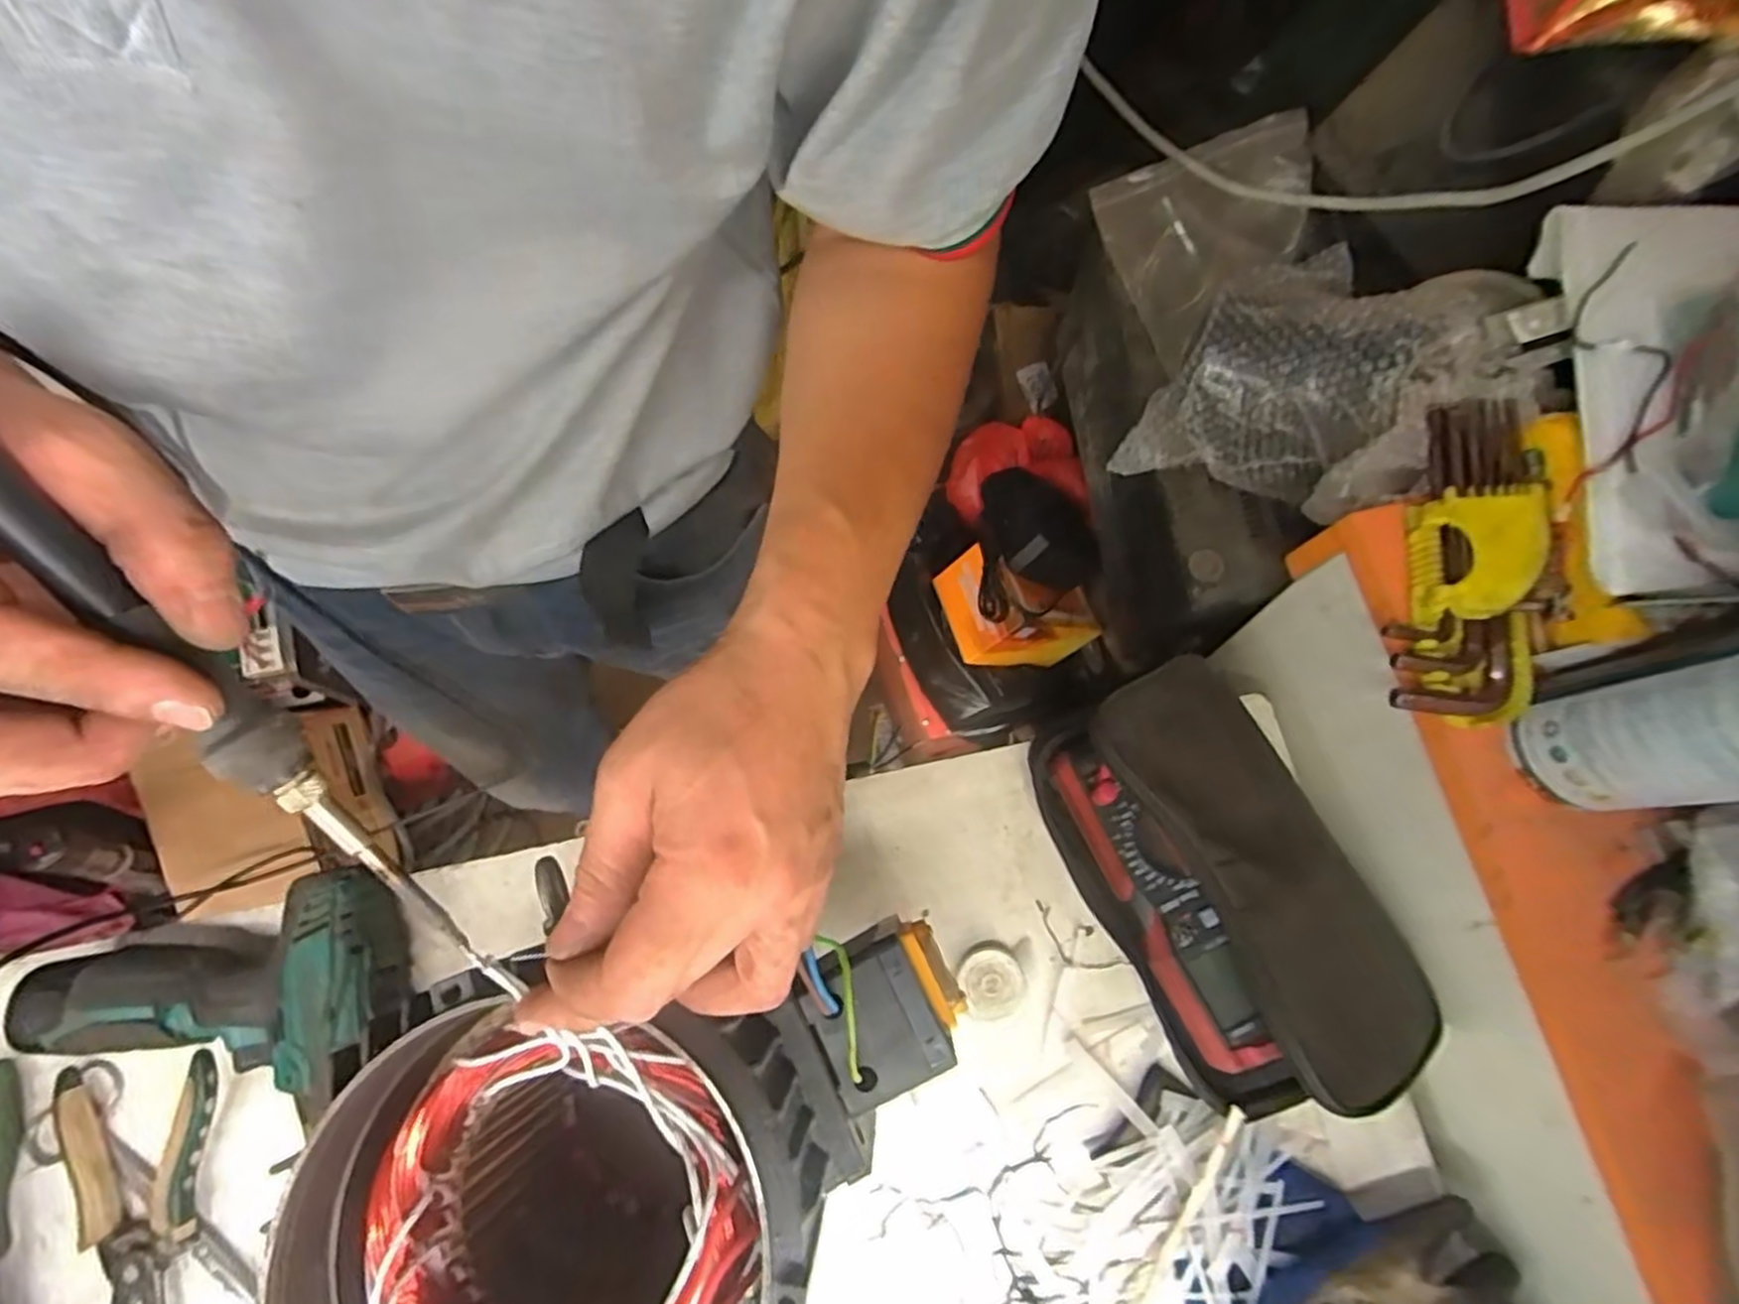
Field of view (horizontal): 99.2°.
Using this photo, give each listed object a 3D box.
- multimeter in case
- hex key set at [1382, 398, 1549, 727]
[{"bbox_3d":[0.197,0.122,0.411,0.136,0.074,0.231,-25,76,-6],"label":"multimeter in case"},{"bbox_3d":[0.304,-0.049,0.369,0.056,0.039,0.166,12,75,4],"label":"hex key set"}]

